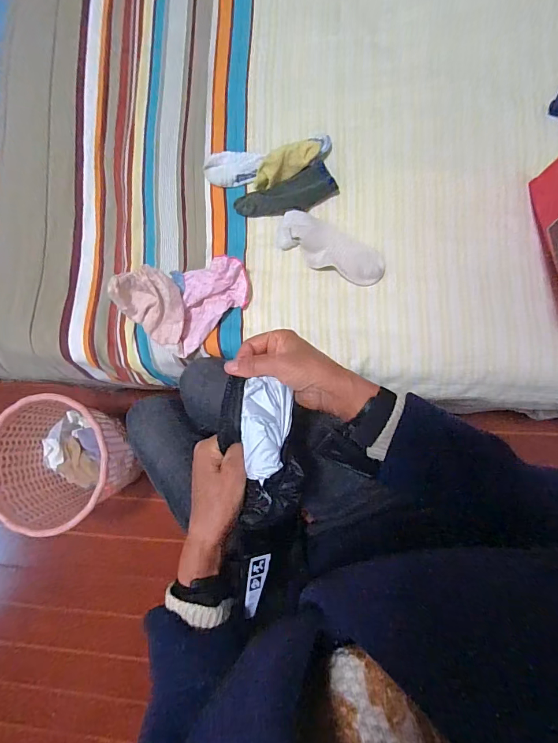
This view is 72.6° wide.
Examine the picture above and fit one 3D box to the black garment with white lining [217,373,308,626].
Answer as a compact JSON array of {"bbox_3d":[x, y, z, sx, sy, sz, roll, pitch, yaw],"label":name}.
[{"bbox_3d":[-0.014,0.119,0.368,0.068,0.041,0.221,-5,88,8],"label":"black garment with white lining"}]

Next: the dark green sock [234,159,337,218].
[{"bbox_3d":[0.011,-0.272,0.591,0.154,0.031,0.056,-21,85,7],"label":"dark green sock"}]

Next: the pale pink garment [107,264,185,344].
[{"bbox_3d":[-0.184,-0.099,0.553,0.112,0.066,0.087,38,90,10],"label":"pale pink garment"}]

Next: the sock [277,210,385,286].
[{"bbox_3d":[0.079,-0.189,0.582,0.173,0.015,0.068,32,93,8],"label":"sock"}]

